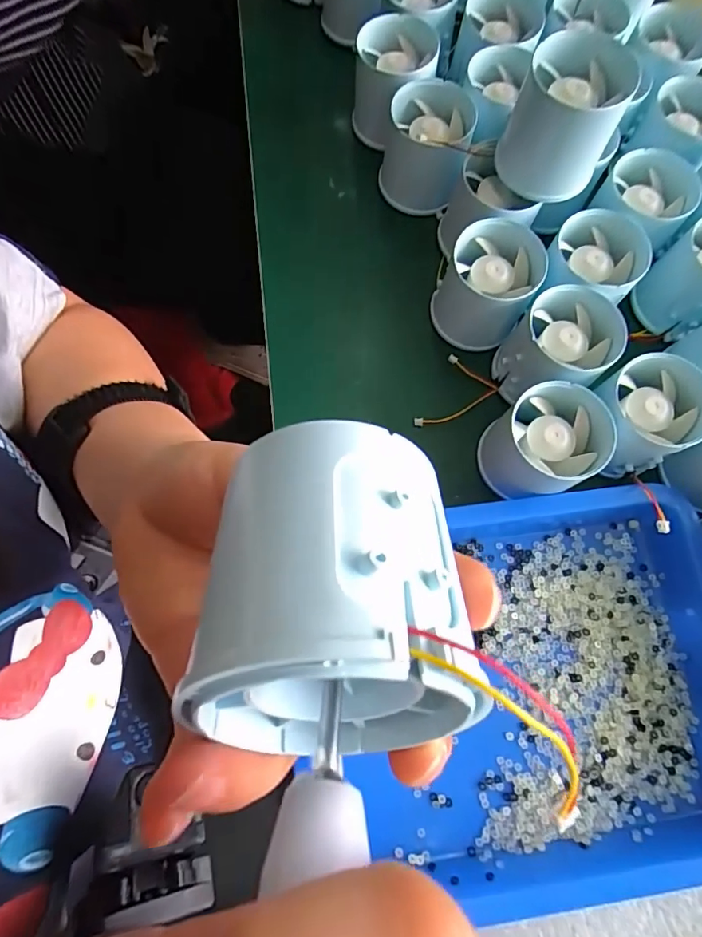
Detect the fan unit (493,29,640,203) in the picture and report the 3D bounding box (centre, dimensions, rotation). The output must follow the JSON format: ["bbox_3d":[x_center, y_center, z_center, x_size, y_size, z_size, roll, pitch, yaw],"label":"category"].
[{"bbox_3d":[0.110,-0.182,0.260,0.051,0.061,0.052,0,75,-1],"label":"fan unit"}]

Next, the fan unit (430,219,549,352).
[{"bbox_3d":[0.080,-0.107,0.285,0.051,0.050,0.055,0,75,-1],"label":"fan unit"}]

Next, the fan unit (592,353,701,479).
[{"bbox_3d":[0.158,-0.029,0.263,0.054,0.039,0.051,0,75,-1],"label":"fan unit"}]

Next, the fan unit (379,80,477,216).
[{"bbox_3d":[0.048,-0.203,0.312,0.051,0.053,0.062,16,75,3],"label":"fan unit"}]

